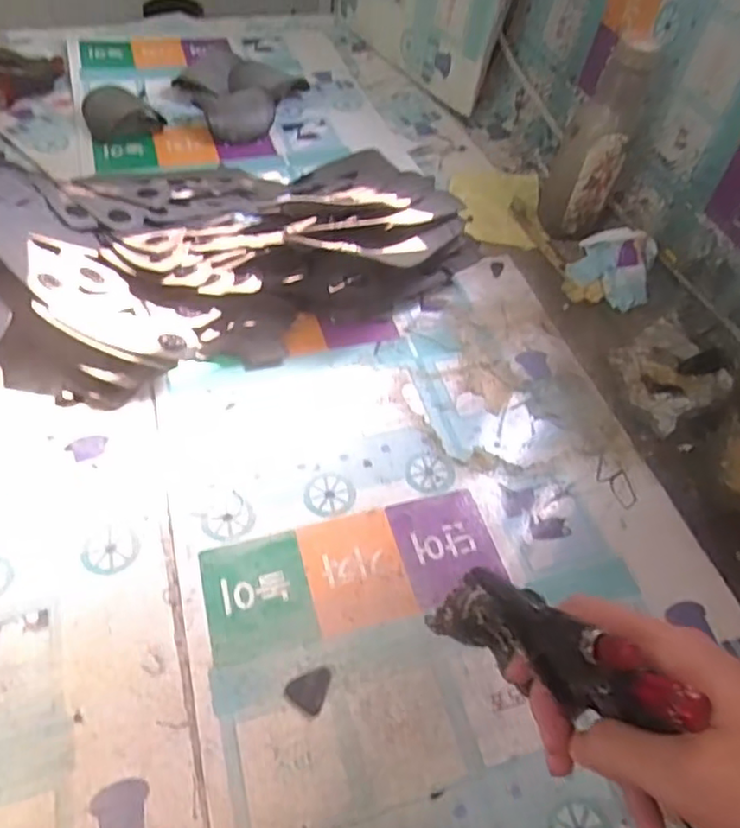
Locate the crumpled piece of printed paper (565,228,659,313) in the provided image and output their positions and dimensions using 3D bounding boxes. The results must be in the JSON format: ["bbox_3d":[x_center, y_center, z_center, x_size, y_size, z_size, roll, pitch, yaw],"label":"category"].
[{"bbox_3d":[0.244,-0.144,0.639,0.079,0.074,0.036,12,51,5],"label":"crumpled piece of printed paper"}]

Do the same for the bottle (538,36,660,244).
[{"bbox_3d":[0.233,-0.282,0.667,0.053,0.202,0.054,-5,52,-9],"label":"bottle"}]

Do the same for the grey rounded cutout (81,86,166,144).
[{"bbox_3d":[-0.307,-0.374,0.795,0.094,0.041,0.062,-13,54,-15],"label":"grey rounded cutout"}]

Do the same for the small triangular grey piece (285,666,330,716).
[{"bbox_3d":[-0.038,0.174,0.408,0.024,0.005,0.028,27,54,16],"label":"small triangular grey piece"}]

